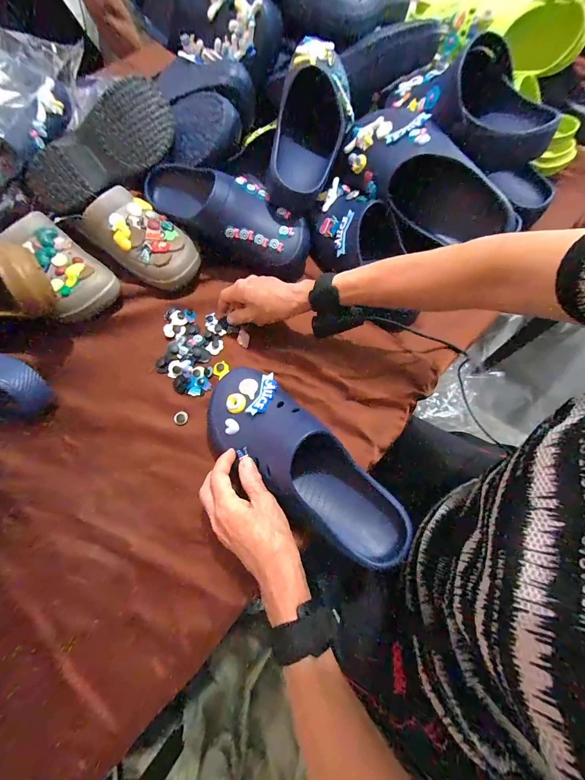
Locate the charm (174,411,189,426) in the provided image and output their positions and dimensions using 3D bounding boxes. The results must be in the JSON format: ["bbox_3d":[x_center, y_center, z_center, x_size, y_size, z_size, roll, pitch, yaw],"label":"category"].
[{"bbox_3d":[-0.155,0.040,0.426,0.018,0.006,0.019,-1,67,2],"label":"charm"}]

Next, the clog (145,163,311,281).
[{"bbox_3d":[-0.110,-0.278,0.497,0.285,0.099,0.107,30,72,14],"label":"clog"}]

